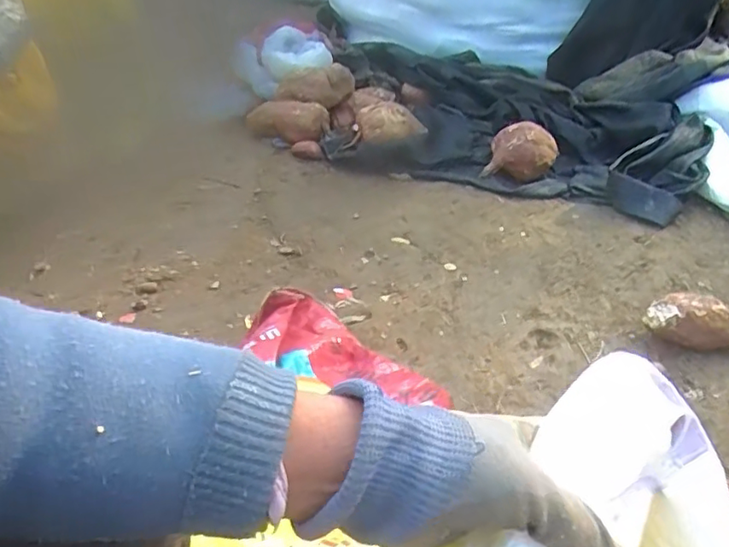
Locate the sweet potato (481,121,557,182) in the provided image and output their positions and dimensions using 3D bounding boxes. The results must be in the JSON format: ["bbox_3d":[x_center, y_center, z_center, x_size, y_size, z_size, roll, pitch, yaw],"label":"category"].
[{"bbox_3d":[0.413,-0.317,1.526,0.171,0.138,0.141,13,37,15],"label":"sweet potato"}]

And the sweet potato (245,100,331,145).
[{"bbox_3d":[-0.201,-0.406,1.548,0.208,0.110,0.074,6,35,5],"label":"sweet potato"}]

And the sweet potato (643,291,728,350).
[{"bbox_3d":[0.593,0.087,1.009,0.222,0.085,0.086,-6,36,-11],"label":"sweet potato"}]

